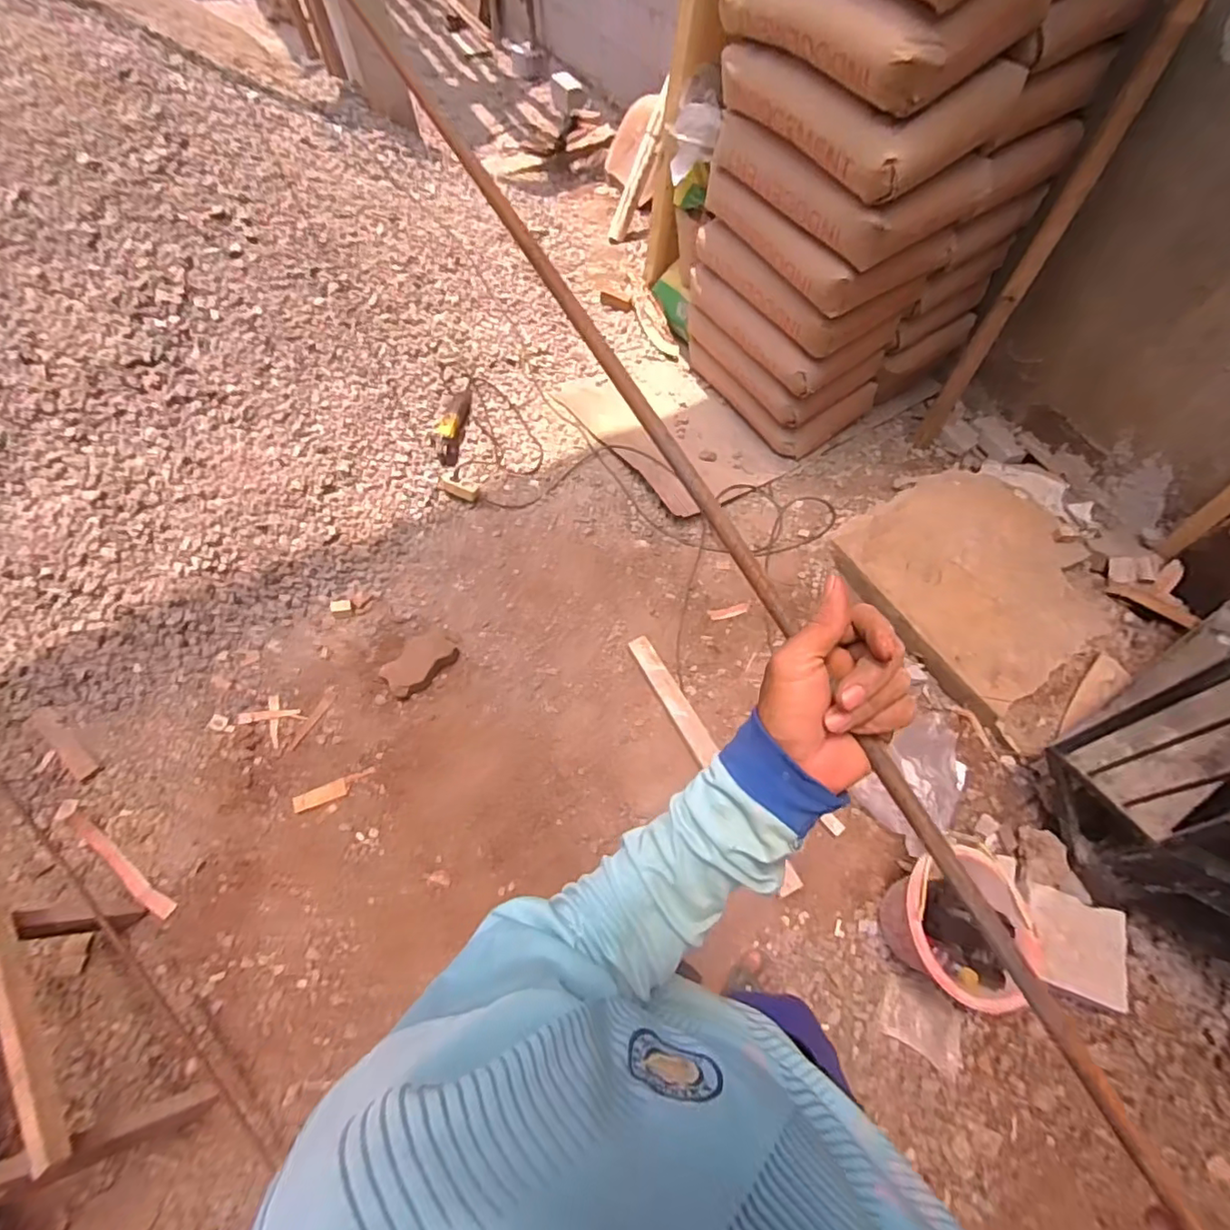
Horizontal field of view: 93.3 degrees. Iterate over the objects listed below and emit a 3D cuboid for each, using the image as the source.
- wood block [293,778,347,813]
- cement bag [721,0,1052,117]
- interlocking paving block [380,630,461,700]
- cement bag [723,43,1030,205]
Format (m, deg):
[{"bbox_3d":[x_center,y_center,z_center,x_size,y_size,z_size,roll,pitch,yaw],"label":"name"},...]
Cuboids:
[{"bbox_3d":[-0.760,0.466,1.496,0.132,0.013,0.050,-23,62,-10],"label":"wood block"},{"bbox_3d":[0.534,-1.278,1.220,0.320,0.152,0.574,-32,64,-15],"label":"cement bag"},{"bbox_3d":[-0.561,0.137,1.667,0.123,0.072,0.211,39,69,21],"label":"interlocking paving block"},{"bbox_3d":[0.561,-1.196,1.342,0.358,0.156,0.571,-27,63,-13],"label":"cement bag"}]

